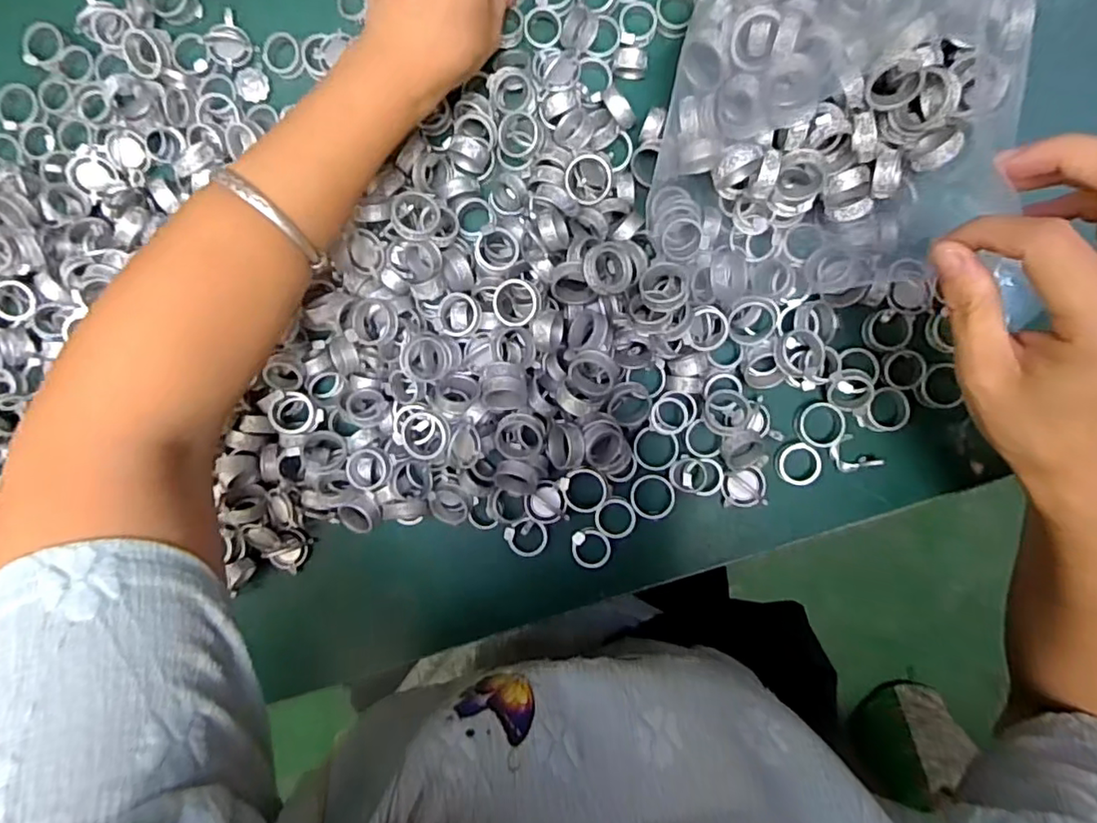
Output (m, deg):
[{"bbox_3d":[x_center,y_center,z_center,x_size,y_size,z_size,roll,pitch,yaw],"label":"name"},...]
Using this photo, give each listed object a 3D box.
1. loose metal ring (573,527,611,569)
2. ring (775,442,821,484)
[{"bbox_3d":[0.027,0.085,0.360,0.023,0.007,0.026,-1,93,2],"label":"loose metal ring"},{"bbox_3d":[0.151,0.032,0.352,0.027,0.005,0.025,0,93,1],"label":"ring"}]

